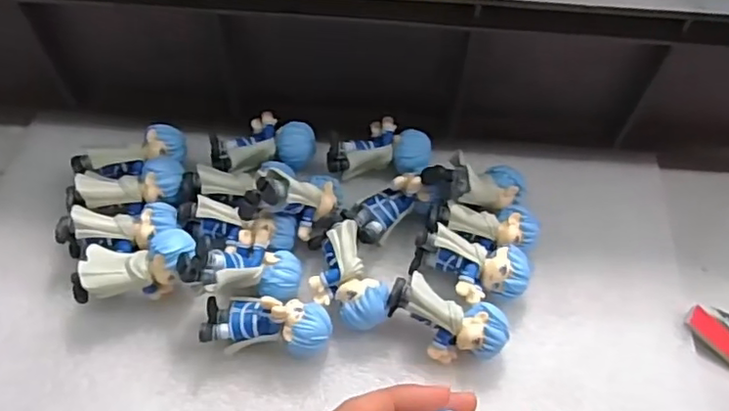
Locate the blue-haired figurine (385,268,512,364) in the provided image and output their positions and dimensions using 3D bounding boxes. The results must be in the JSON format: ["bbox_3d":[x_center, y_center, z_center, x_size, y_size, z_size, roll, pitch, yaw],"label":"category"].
[{"bbox_3d":[0.042,0.061,0.315,0.061,0.032,0.032,22,60,12],"label":"blue-haired figurine"}]

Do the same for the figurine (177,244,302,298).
[{"bbox_3d":[-0.063,0.035,0.315,0.061,0.023,0.026,7,57,-30],"label":"figurine"}]

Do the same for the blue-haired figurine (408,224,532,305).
[{"bbox_3d":[0.057,0.037,0.334,0.062,0.028,0.033,15,59,8],"label":"blue-haired figurine"}]

